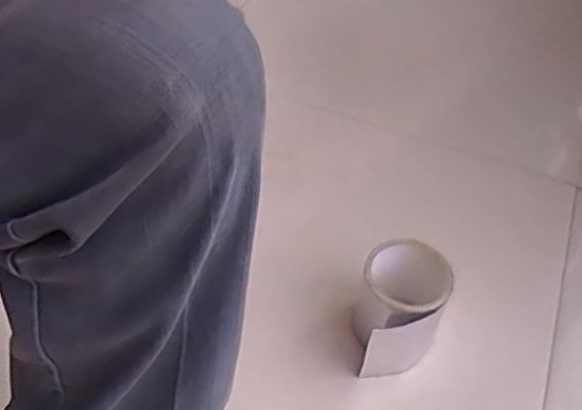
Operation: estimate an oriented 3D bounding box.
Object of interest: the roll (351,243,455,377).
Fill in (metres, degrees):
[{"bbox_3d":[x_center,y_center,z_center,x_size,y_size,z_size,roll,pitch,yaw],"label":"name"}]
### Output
[{"bbox_3d":[0.111,0.112,0.691,0.088,0.109,0.113,13,50,9],"label":"roll"}]

